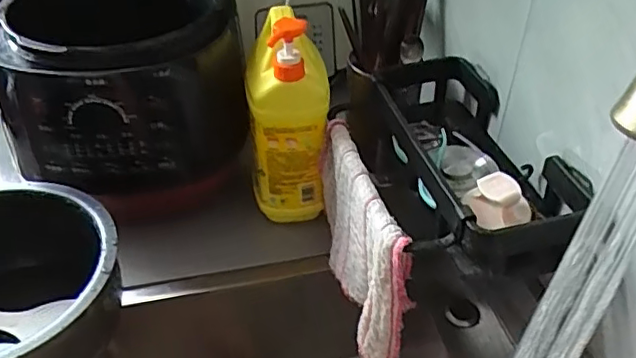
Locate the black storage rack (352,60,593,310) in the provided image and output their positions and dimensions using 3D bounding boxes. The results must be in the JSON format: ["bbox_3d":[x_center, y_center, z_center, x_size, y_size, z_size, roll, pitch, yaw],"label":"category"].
[{"bbox_3d":[0.133,0.003,0.673,0.144,0.185,0.347,-4,39,-6],"label":"black storage rack"}]

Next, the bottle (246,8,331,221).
[{"bbox_3d":[-0.032,-0.072,0.693,0.085,0.254,0.105,3,39,3],"label":"bottle"}]

